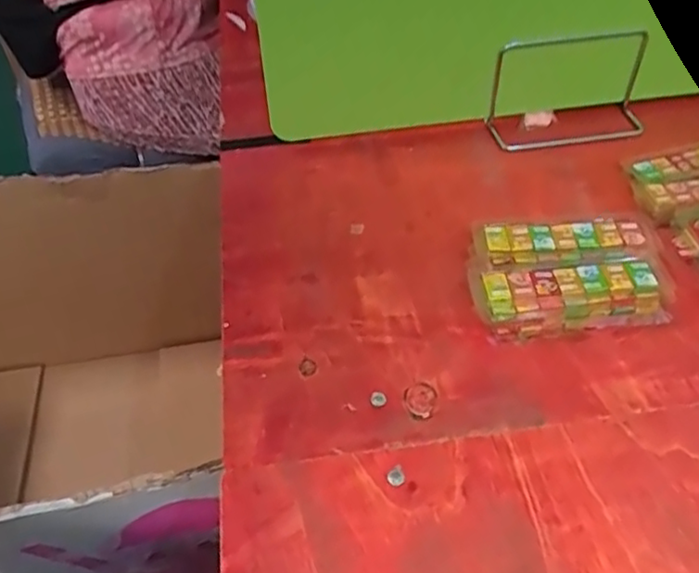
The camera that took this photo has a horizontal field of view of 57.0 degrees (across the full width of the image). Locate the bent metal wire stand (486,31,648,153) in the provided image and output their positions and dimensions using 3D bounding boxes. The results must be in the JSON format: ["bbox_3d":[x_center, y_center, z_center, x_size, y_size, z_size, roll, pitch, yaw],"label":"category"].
[{"bbox_3d":[0.216,-0.190,0.620,0.154,0.086,0.066,-5,46,-2],"label":"bent metal wire stand"}]

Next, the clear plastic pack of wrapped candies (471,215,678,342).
[{"bbox_3d":[0.162,-0.008,0.486,0.139,0.040,0.092,-2,46,1],"label":"clear plastic pack of wrapped candies"}]

